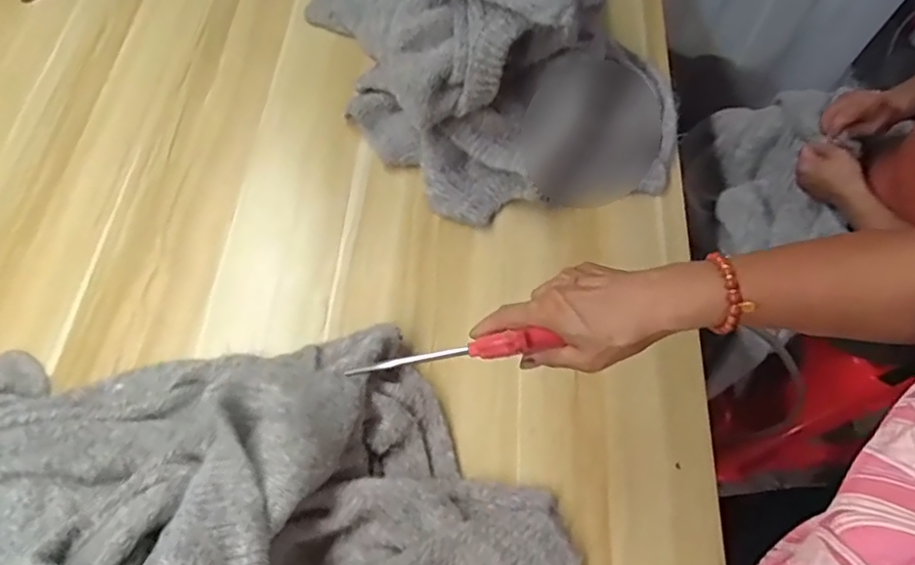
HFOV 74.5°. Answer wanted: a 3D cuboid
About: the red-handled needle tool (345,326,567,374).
[{"bbox_3d":[-0.007,0.054,0.454,0.158,0.020,0.015,-11,63,10],"label":"red-handled needle tool"}]

